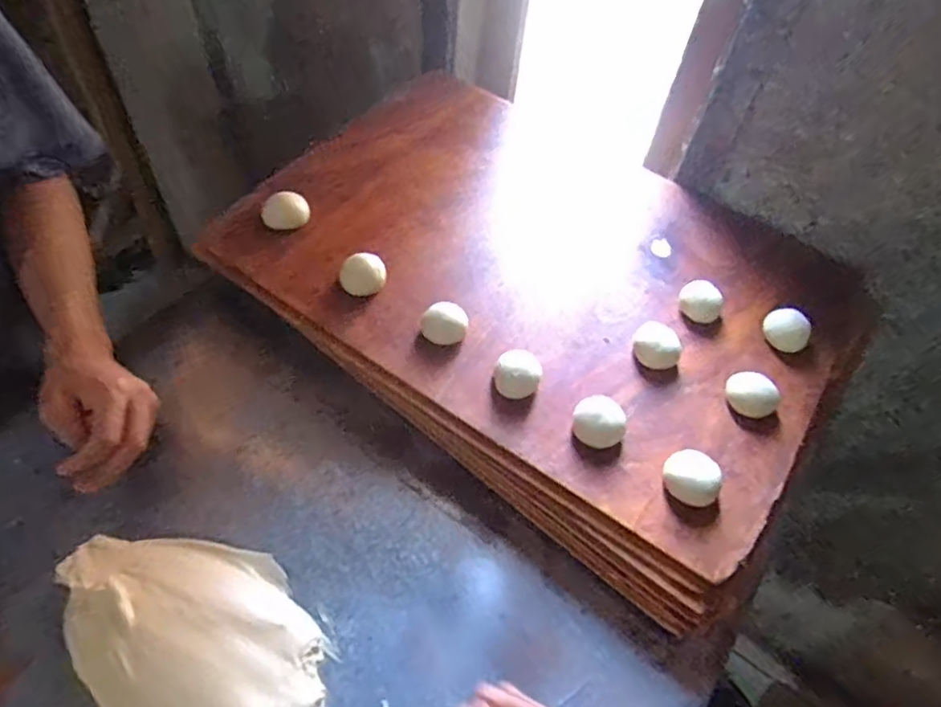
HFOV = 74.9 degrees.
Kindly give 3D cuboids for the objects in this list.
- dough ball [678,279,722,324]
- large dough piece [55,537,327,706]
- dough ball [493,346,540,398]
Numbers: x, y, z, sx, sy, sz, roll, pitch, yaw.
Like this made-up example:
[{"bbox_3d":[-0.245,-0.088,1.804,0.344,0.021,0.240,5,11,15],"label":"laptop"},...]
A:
[{"bbox_3d":[0.228,-0.050,0.611,0.041,0.028,0.033,34,59,17],"label":"dough ball"},{"bbox_3d":[-0.190,0.218,0.448,0.251,0.035,0.130,38,60,19],"label":"large dough piece"},{"bbox_3d":[0.042,0.019,0.548,0.041,0.033,0.042,3,55,-4],"label":"dough ball"}]

